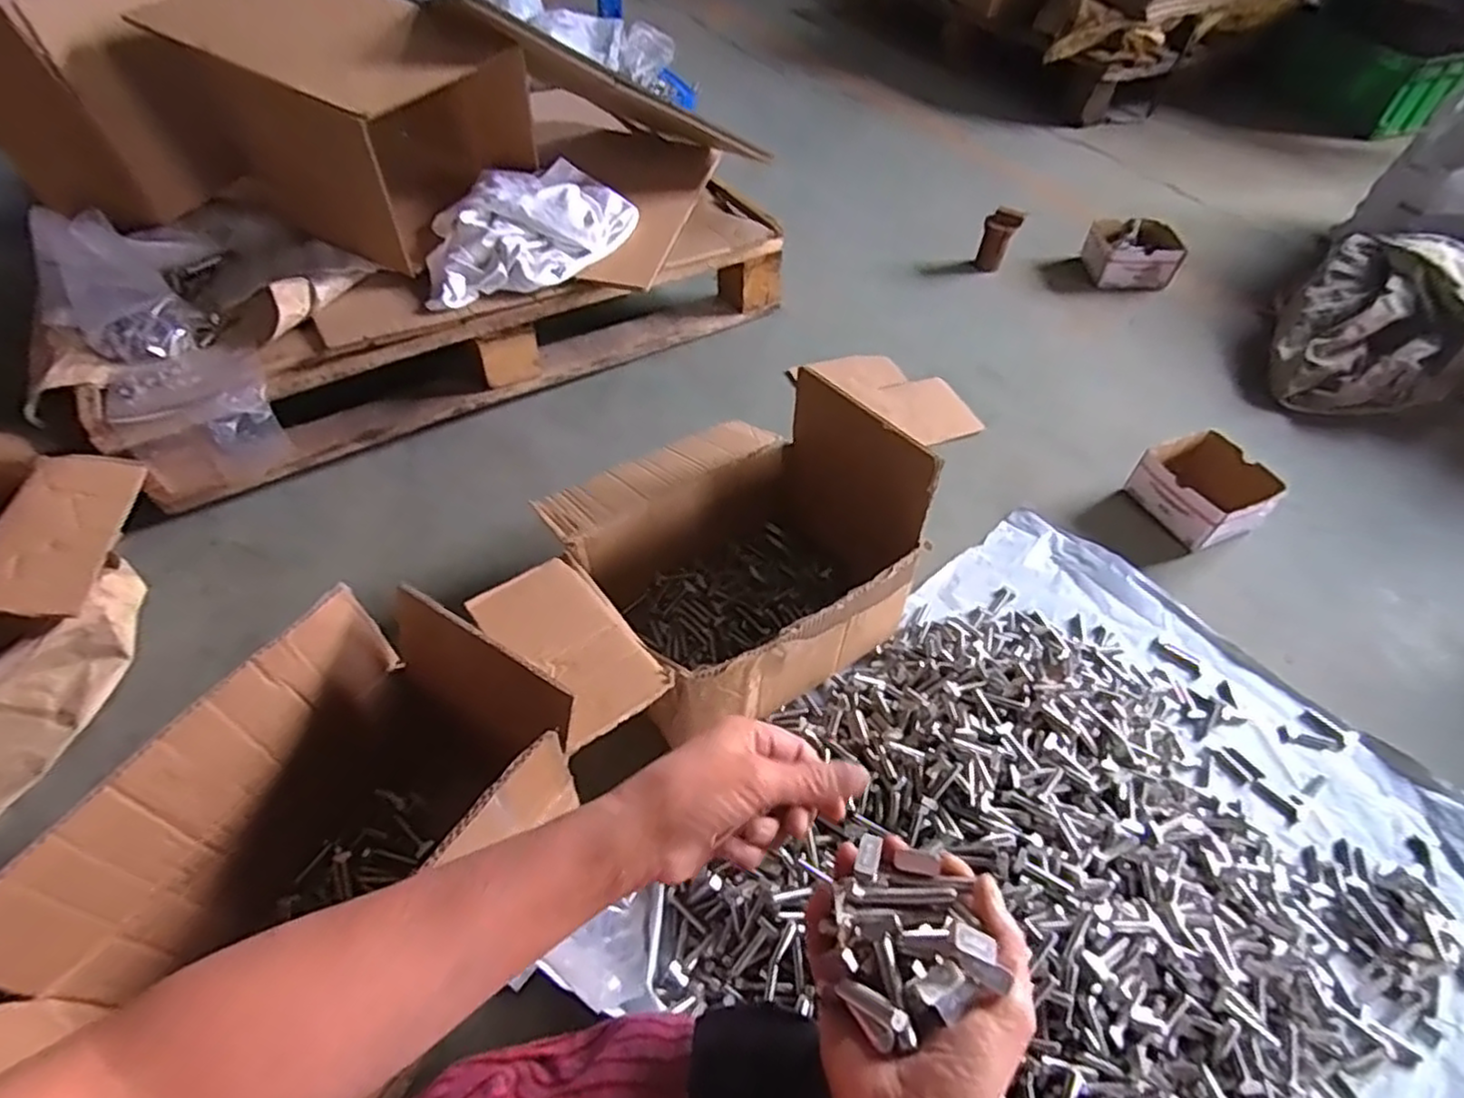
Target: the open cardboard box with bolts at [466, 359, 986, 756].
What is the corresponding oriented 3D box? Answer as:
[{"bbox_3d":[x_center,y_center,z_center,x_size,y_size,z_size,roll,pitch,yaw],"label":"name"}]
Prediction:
[{"bbox_3d":[-0.053,0.004,0.809,0.424,0.260,0.349,-29,58,-23],"label":"open cardboard box with bolts"}]

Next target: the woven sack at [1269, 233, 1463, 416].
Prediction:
[{"bbox_3d":[1.170,-0.386,1.250,0.380,0.187,0.335,-34,60,-26],"label":"woven sack"}]

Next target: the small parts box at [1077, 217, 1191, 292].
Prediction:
[{"bbox_3d":[0.873,-0.649,1.534,0.175,0.083,0.175,4,50,0],"label":"small parts box"}]

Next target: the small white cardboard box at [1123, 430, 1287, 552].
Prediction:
[{"bbox_3d":[0.710,-0.092,1.058,0.142,0.083,0.152,-15,52,-15],"label":"small white cardboard box"}]

